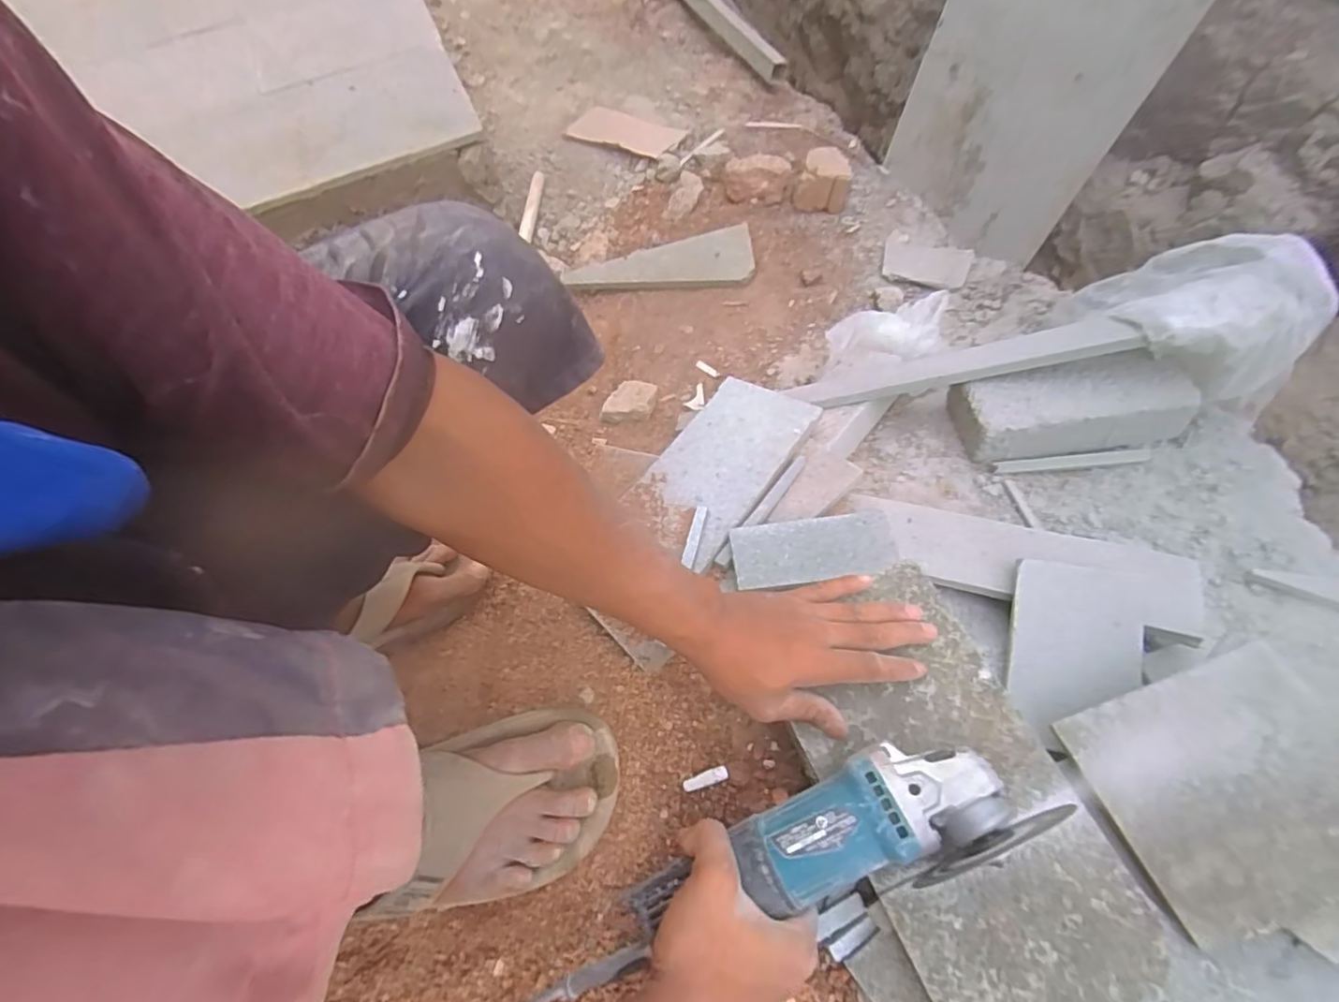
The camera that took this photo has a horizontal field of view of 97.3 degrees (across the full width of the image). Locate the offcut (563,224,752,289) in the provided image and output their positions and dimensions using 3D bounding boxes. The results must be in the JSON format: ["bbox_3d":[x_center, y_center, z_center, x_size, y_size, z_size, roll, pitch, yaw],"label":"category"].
[{"bbox_3d":[-0.017,-0.379,0.920,0.286,0.025,0.114,-4,59,0],"label":"offcut"}]

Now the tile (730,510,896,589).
[{"bbox_3d":[0.137,0.046,0.555,0.150,0.012,0.064,-6,59,-1],"label":"tile"}]

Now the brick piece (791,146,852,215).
[{"bbox_3d":[0.247,-0.519,0.952,0.086,0.051,0.080,9,59,7],"label":"brick piece"}]

